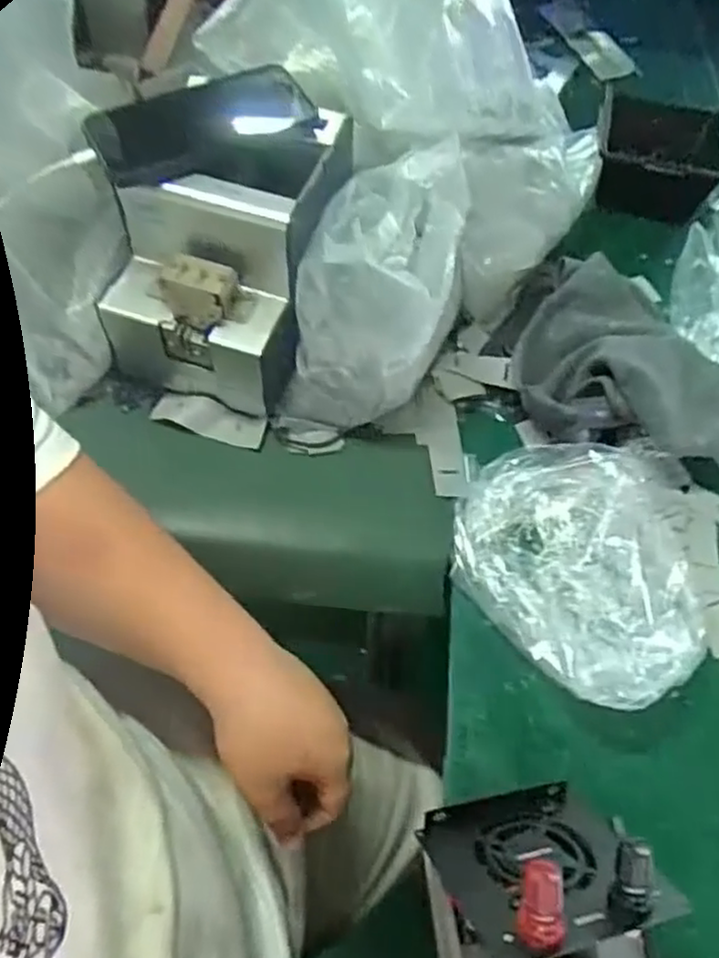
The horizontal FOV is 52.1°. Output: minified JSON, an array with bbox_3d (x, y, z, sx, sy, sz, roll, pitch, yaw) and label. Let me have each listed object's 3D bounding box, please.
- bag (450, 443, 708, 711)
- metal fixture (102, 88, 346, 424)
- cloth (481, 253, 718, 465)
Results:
[{"bbox_3d":[0.151,0.060,0.493,0.167,0.052,0.186,4,59,-2],"label":"bag"},{"bbox_3d":[-0.114,-0.126,0.530,0.128,0.146,0.077,14,60,5],"label":"metal fixture"},{"bbox_3d":[0.195,-0.088,0.570,0.156,0.062,0.196,-13,61,-11],"label":"cloth"}]

